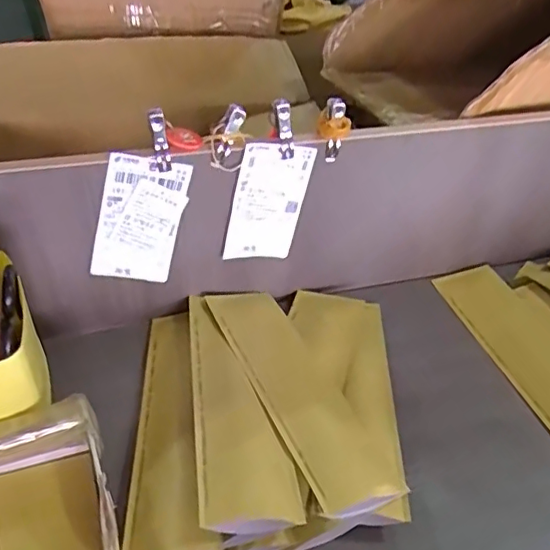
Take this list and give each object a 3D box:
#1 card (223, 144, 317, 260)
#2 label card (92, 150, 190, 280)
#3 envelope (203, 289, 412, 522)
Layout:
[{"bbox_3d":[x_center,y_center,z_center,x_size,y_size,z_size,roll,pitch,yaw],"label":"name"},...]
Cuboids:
[{"bbox_3d":[-0.007,-0.070,0.571,0.074,0.130,0.004,-3,39,-24],"label":"card"},{"bbox_3d":[-0.129,-0.050,0.542,0.076,0.129,0.006,6,31,-24],"label":"label card"},{"bbox_3d":[0.017,0.107,0.536,0.077,0.040,0.274,-16,42,-20],"label":"envelope"}]

